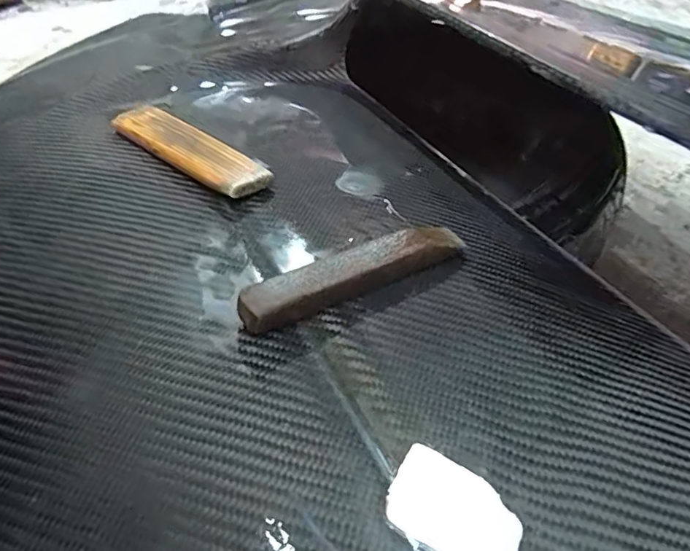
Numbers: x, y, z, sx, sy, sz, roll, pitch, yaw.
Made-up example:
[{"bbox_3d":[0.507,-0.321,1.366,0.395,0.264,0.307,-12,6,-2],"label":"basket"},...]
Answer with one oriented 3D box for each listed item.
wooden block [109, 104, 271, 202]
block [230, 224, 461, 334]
[{"bbox_3d":[-0.112,-0.091,0.361,0.146,0.011,0.037,34,50,28],"label":"wooden block"},{"bbox_3d":[0.009,-0.004,0.268,0.135,0.016,0.024,-24,49,-28],"label":"block"}]

